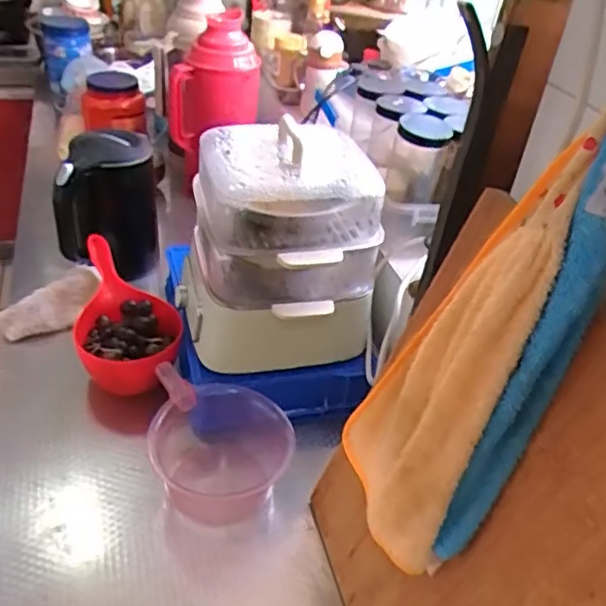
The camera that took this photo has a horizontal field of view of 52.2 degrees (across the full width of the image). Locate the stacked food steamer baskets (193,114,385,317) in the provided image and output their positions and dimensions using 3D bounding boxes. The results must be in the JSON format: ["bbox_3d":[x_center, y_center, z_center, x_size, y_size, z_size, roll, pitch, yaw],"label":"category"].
[{"bbox_3d":[-0.020,-0.116,0.782,0.222,0.183,0.199,5,37,-3],"label":"stacked food steamer baskets"}]

